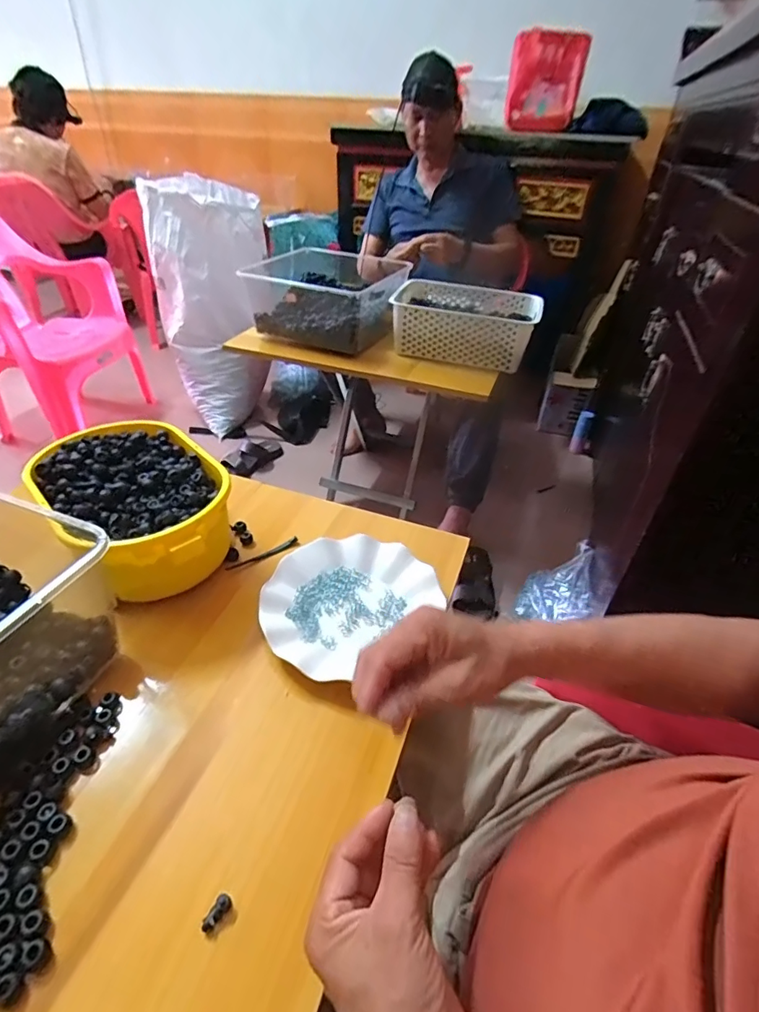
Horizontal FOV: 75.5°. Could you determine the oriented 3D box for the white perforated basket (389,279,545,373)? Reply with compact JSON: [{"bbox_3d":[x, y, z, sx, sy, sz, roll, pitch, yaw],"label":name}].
[{"bbox_3d":[0.187,-0.403,1.085,0.308,0.109,0.224,10,39,10],"label":"white perforated basket"}]

